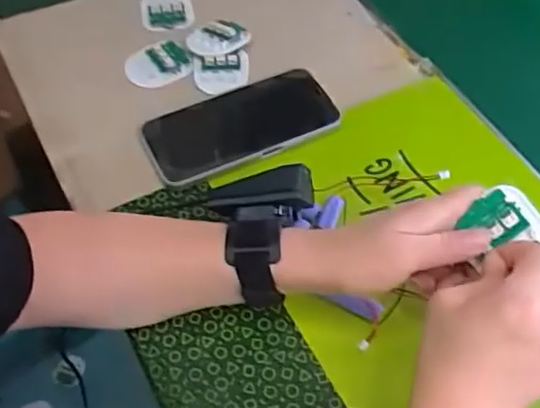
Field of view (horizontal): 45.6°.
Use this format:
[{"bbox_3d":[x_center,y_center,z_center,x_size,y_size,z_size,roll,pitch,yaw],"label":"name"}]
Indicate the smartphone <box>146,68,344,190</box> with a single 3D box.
[{"bbox_3d":[-0.023,-0.067,0.540,0.161,0.011,0.078,-23,60,-16],"label":"smartphone"}]

